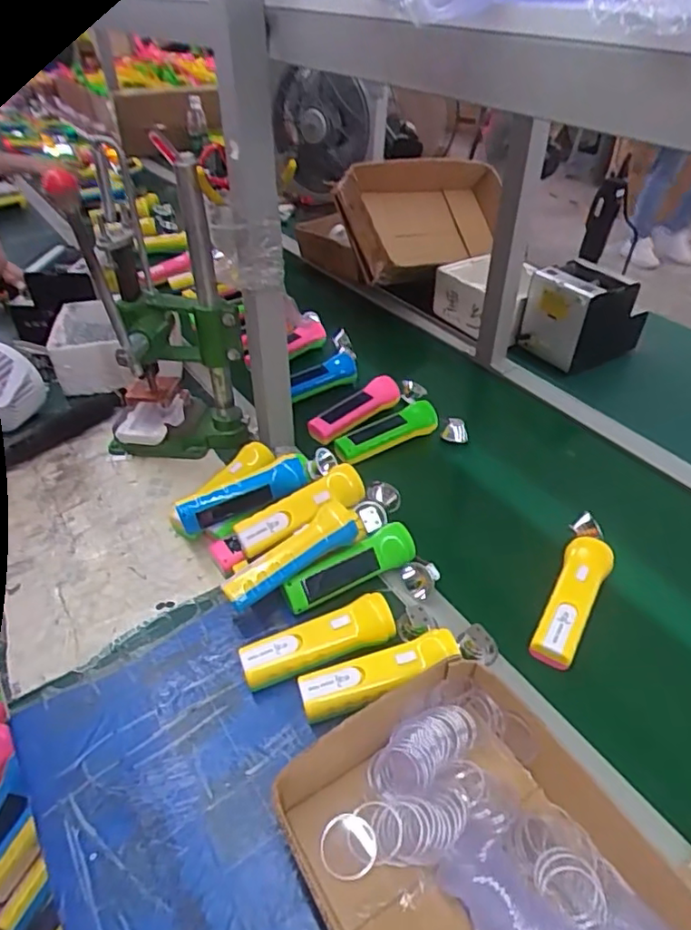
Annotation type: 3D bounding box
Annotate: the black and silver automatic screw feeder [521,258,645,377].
[{"bbox_3d":[0.412,-0.268,1.060,0.173,0.149,0.159,-22,45,-23],"label":"black and silver automatic screw feeder"}]

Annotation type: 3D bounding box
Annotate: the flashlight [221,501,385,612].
[{"bbox_3d":[-0.040,0.085,0.664,0.209,0.048,0.047,-25,46,-27],"label":"flashlight"}]

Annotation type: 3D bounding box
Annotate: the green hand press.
[{"bbox_3d":[-0.250,-0.188,0.806,0.202,0.364,0.129,-7,41,-8],"label":"green hand press"}]

